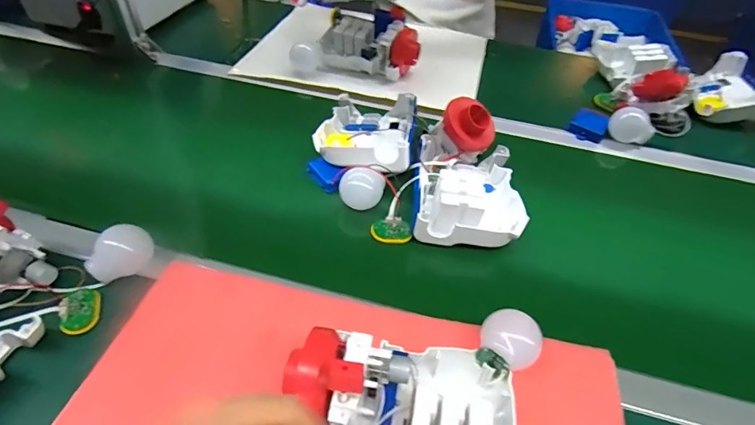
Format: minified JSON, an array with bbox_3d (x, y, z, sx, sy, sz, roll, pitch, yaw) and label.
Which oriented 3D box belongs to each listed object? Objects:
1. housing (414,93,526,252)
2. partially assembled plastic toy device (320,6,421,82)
[{"bbox_3d":[0.130,-0.063,0.609,0.142,0.072,0.222,7,47,2],"label":"housing"},{"bbox_3d":[-0.014,-0.341,0.866,0.197,0.083,0.128,4,47,0],"label":"partially assembled plastic toy device"}]

